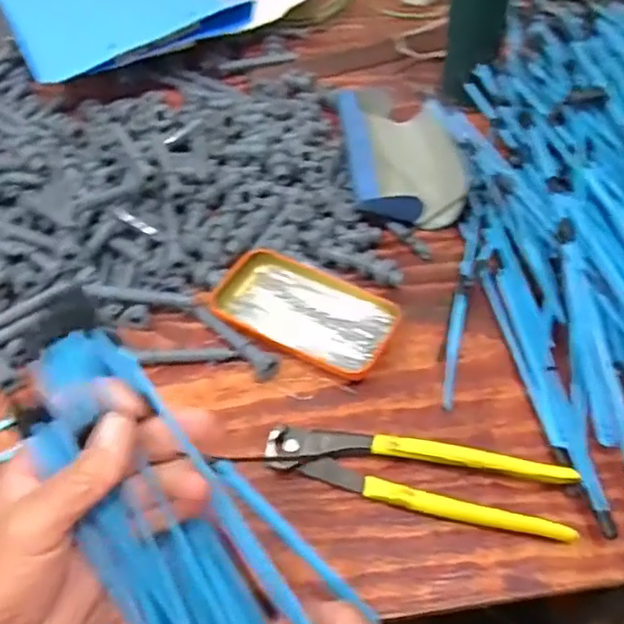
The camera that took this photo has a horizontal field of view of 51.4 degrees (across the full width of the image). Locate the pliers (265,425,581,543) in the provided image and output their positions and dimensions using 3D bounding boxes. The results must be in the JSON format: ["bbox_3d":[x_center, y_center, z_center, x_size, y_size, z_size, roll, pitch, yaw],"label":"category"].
[{"bbox_3d":[0.070,0.109,0.432,0.201,0.020,0.048,9,53,9],"label":"pliers"}]

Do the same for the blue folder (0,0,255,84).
[{"bbox_3d":[-0.235,-0.376,0.775,0.247,0.044,0.306,-24,55,-15],"label":"blue folder"}]

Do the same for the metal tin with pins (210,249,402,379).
[{"bbox_3d":[-0.004,-0.002,0.526,0.142,0.022,0.081,23,56,19],"label":"metal tin with pins"}]

